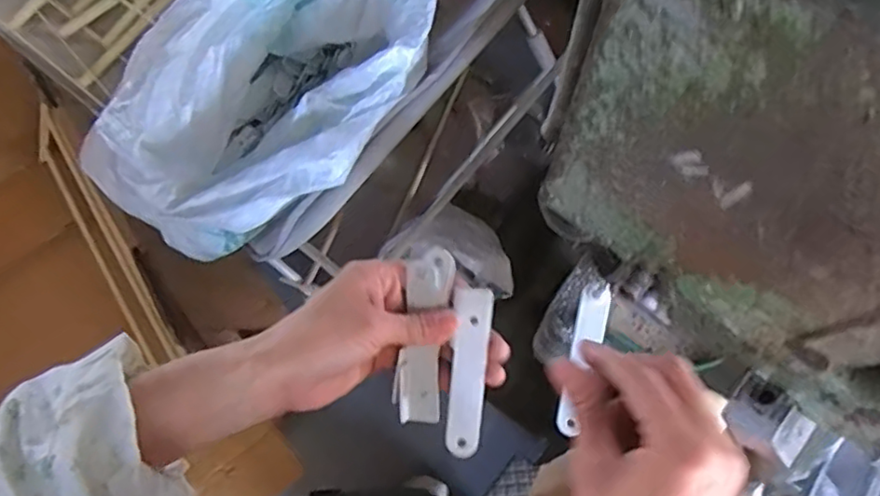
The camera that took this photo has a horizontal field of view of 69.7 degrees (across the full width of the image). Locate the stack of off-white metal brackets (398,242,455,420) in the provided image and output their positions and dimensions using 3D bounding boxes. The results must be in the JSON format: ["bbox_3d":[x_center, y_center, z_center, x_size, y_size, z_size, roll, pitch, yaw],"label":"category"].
[{"bbox_3d":[-0.009,0.054,0.385,0.026,0.004,0.106,8,95,5],"label":"stack of off-white metal brackets"}]

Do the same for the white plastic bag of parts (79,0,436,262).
[{"bbox_3d":[-0.172,-0.140,0.642,0.249,0.178,0.334,36,77,13],"label":"white plastic bag of parts"}]

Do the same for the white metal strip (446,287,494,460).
[{"bbox_3d":[0.017,0.074,0.376,0.022,0.005,0.099,5,90,4],"label":"white metal strip"}]

